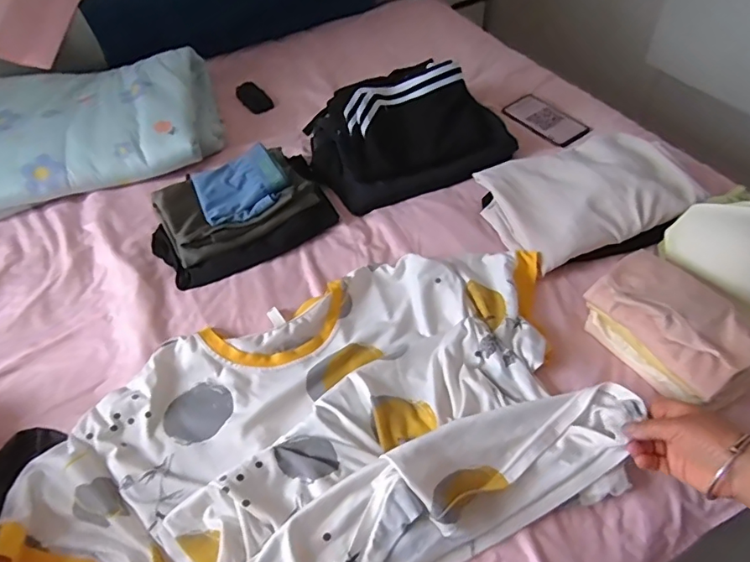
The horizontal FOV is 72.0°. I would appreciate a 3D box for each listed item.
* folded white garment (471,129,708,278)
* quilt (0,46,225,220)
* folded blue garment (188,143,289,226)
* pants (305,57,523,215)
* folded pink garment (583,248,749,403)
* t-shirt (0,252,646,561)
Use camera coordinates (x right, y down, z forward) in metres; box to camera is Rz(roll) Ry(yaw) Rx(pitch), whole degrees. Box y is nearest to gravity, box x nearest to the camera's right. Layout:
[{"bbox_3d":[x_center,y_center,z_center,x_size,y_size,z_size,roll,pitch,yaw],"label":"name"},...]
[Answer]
[{"bbox_3d":[0.320,-0.140,0.808,0.289,0.069,0.231,-21,51,-12],"label":"folded white garment"},{"bbox_3d":[-0.589,-0.307,1.027,0.531,0.105,0.347,-13,50,-6],"label":"quilt"},{"bbox_3d":[-0.220,-0.159,0.842,0.137,0.034,0.141,-23,52,-13],"label":"folded blue garment"},{"bbox_3d":[0.047,-0.283,0.921,0.329,0.119,0.262,-17,51,-9],"label":"pants"},{"bbox_3d":[0.368,0.051,0.642,0.121,0.082,0.184,-27,53,-17],"label":"folded pink garment"},{"bbox_3d":[-0.058,0.172,0.596,0.663,0.049,0.388,-23,52,-13],"label":"t-shirt"}]

